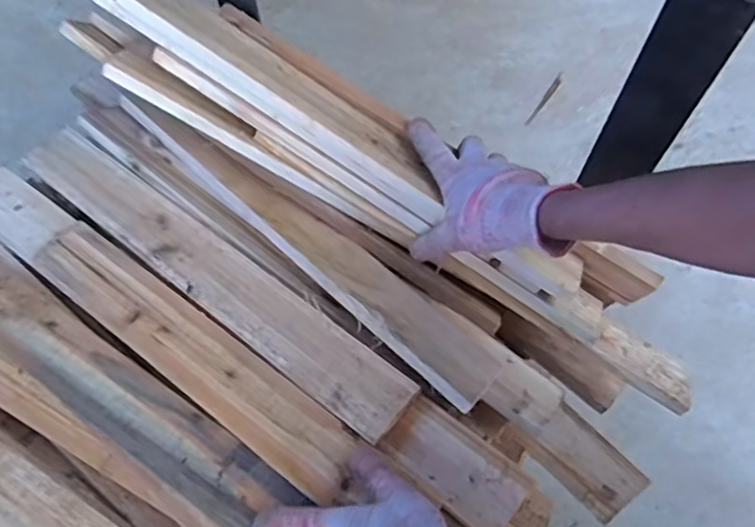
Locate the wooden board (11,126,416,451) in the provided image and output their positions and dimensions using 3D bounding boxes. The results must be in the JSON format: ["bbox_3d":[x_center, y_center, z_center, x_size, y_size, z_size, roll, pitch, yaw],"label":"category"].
[{"bbox_3d":[-0.171,-0.001,0.632,0.480,0.008,0.064,34,70,21],"label":"wooden board"}]

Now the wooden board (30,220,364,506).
[{"bbox_3d":[-0.170,0.074,0.589,0.366,0.015,0.064,33,70,20],"label":"wooden board"}]

